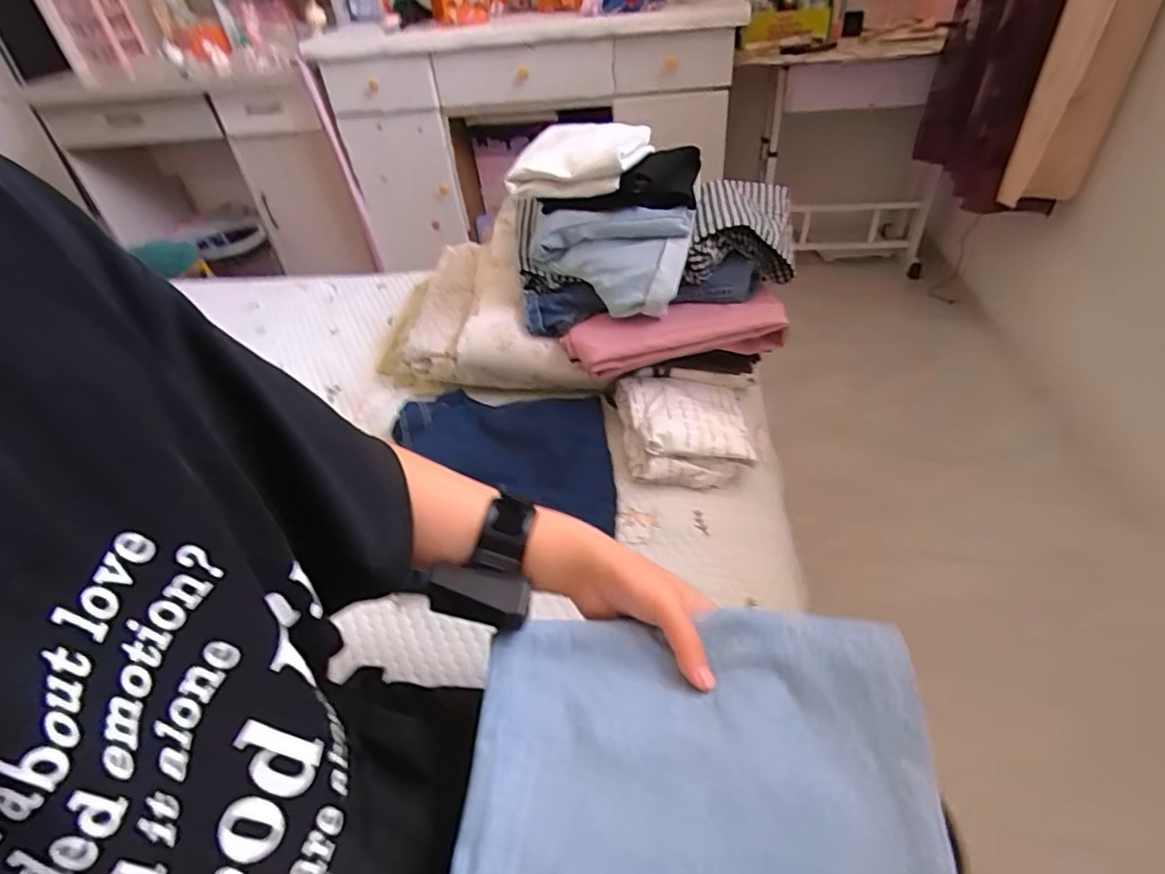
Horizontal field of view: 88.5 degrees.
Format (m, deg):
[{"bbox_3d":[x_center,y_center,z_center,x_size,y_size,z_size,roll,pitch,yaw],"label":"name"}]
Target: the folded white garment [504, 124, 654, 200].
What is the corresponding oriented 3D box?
[{"bbox_3d":[0.000,-0.363,0.767,0.148,0.053,0.178,6,43,13],"label":"folded white garment"}]

